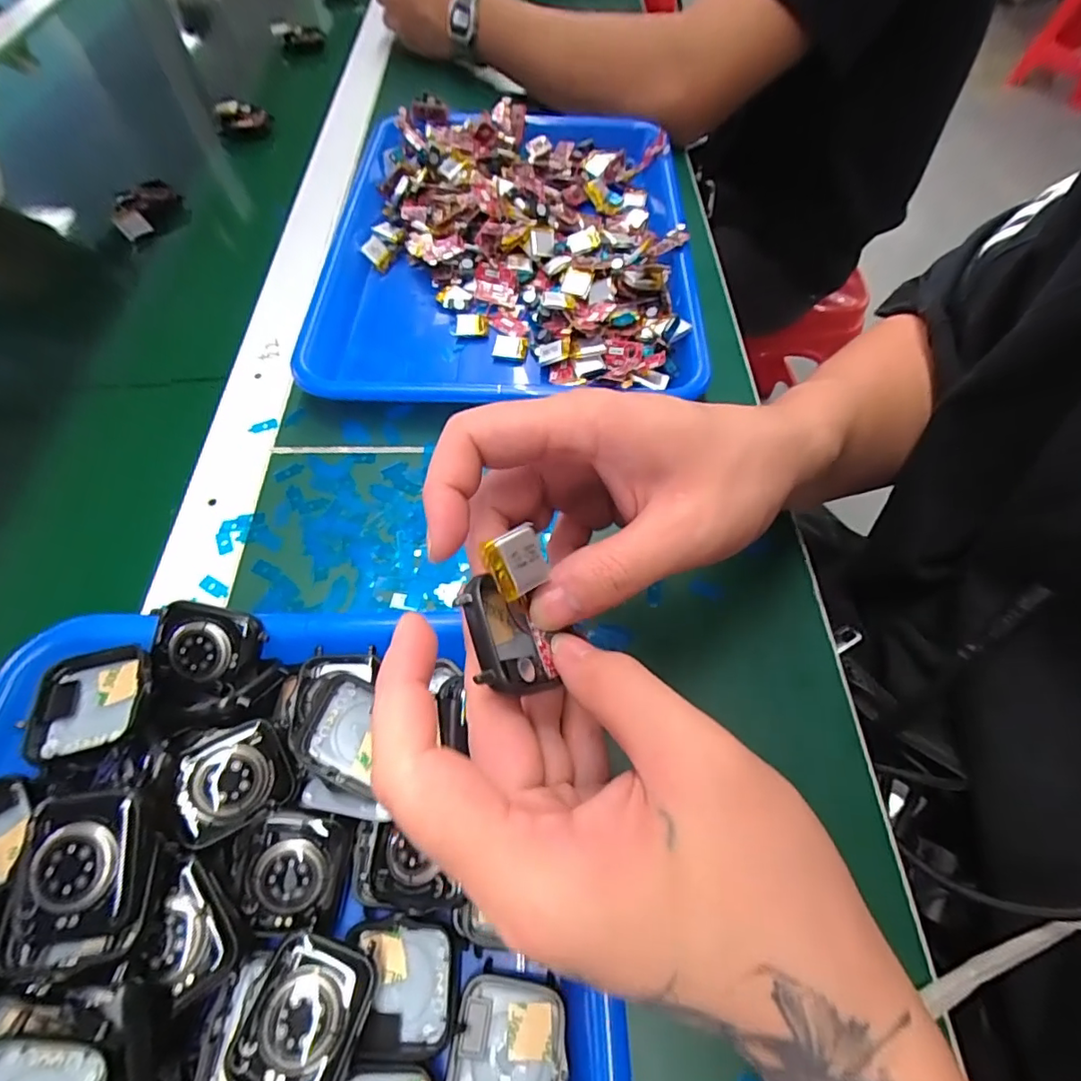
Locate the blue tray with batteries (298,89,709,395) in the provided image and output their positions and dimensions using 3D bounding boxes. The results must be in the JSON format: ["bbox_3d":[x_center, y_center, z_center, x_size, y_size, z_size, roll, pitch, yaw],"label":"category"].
[{"bbox_3d":[-0.017,-0.224,0.397,0.252,0.037,0.324,1,60,0],"label":"blue tray with batteries"}]

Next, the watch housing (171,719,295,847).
[{"bbox_3d":[-0.119,0.090,0.207,0.036,0.010,0.035,-21,62,-12],"label":"watch housing"}]

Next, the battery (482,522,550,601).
[{"bbox_3d":[-0.007,0.007,0.169,0.021,0.004,0.019,-32,99,-39],"label":"battery"}]

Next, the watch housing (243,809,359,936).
[{"bbox_3d":[-0.088,0.122,0.201,0.034,0.010,0.040,11,75,-17],"label":"watch housing"}]

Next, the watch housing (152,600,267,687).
[{"bbox_3d":[-0.141,0.044,0.234,0.042,0.015,0.031,12,81,-8],"label":"watch housing"}]

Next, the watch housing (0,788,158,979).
[{"bbox_3d":[-0.148,0.109,0.177,0.038,0.014,0.050,2,76,-9],"label":"watch housing"}]

